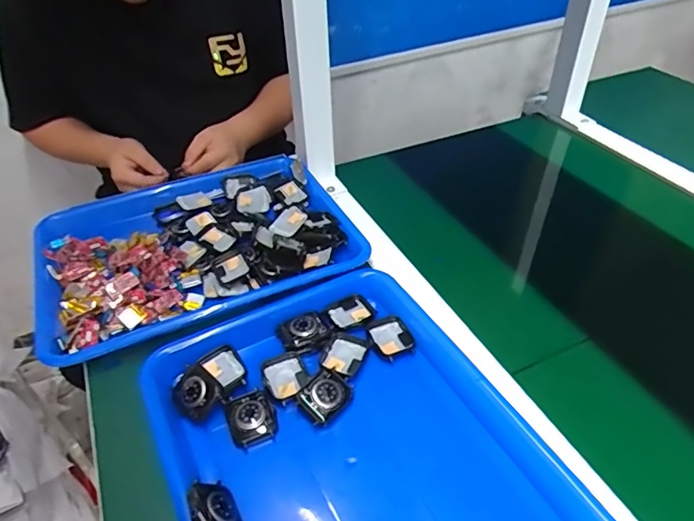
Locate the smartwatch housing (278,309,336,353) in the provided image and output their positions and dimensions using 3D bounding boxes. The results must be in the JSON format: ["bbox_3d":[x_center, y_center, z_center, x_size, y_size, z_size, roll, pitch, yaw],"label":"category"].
[{"bbox_3d":[-0.039,0.066,0.479,0.048,0.014,0.040,-21,45,-18],"label":"smartwatch housing"}]

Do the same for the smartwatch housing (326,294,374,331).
[{"bbox_3d":[0.005,0.054,0.502,0.049,0.014,0.033,-24,46,-21],"label":"smartwatch housing"}]

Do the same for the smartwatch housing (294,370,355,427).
[{"bbox_3d":[-0.018,0.115,0.427,0.035,0.011,0.044,45,55,10],"label":"smartwatch housing"}]

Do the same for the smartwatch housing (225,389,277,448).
[{"bbox_3d":[-0.080,0.132,0.419,0.038,0.009,0.044,-21,44,-18],"label":"smartwatch housing"}]

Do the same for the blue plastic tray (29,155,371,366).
[{"bbox_3d":[-0.176,-0.023,0.591,0.348,0.040,0.265,-17,44,-14],"label":"blue plastic tray"}]

